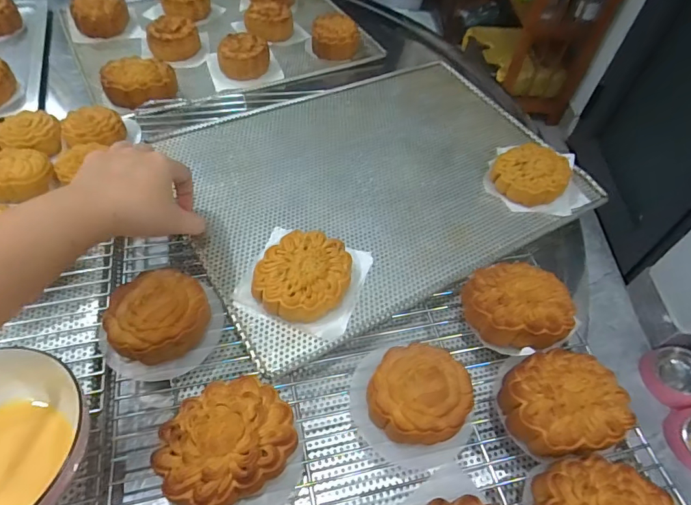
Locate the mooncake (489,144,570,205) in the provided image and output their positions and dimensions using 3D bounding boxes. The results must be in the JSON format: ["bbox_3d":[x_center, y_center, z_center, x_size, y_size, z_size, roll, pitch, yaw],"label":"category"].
[{"bbox_3d":[0.208,-0.089,0.499,0.075,0.039,0.075,21,53,11],"label":"mooncake"}]

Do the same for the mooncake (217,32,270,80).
[{"bbox_3d":[-0.150,-0.288,0.648,0.063,0.043,0.070,25,54,14],"label":"mooncake"}]

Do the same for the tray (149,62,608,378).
[{"bbox_3d":[0.037,-0.090,0.503,0.427,0.015,0.313,-25,58,-23],"label":"tray"}]

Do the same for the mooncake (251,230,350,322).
[{"bbox_3d":[-0.036,0.020,0.393,0.076,0.032,0.085,19,52,9],"label":"mooncake"}]

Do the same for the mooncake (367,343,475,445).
[{"bbox_3d":[0.055,0.106,0.328,0.070,0.030,0.072,3,52,-4],"label":"mooncake"}]

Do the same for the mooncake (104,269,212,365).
[{"bbox_3d":[-0.148,0.051,0.354,0.072,0.033,0.065,-24,58,-22],"label":"mooncake"}]

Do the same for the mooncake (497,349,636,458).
[{"bbox_3d":[0.162,0.110,0.328,0.075,0.041,0.070,3,52,-4],"label":"mooncake"}]

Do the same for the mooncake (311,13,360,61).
[{"bbox_3d":[-0.016,-0.340,0.707,0.076,0.051,0.075,5,52,-2],"label":"mooncake"}]

